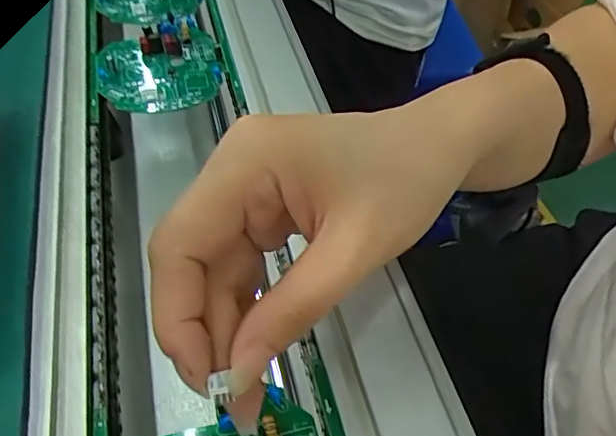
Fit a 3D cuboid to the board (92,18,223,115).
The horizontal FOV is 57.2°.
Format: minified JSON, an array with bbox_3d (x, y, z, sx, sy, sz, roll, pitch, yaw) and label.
[{"bbox_3d":[-0.099,-0.101,0.371,0.076,0.016,0.083,-13,49,-11],"label":"board"}]

